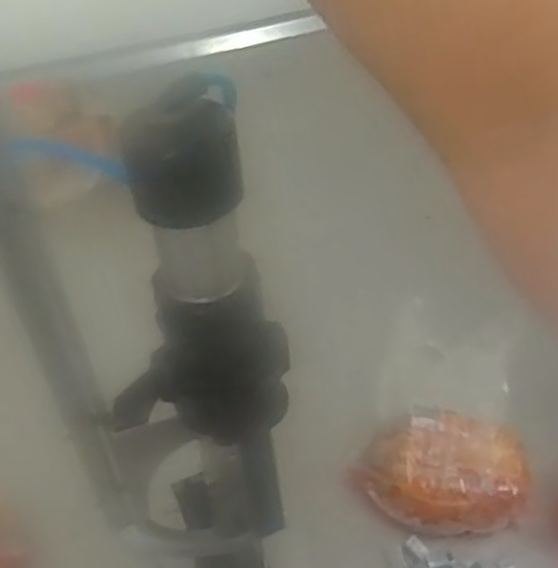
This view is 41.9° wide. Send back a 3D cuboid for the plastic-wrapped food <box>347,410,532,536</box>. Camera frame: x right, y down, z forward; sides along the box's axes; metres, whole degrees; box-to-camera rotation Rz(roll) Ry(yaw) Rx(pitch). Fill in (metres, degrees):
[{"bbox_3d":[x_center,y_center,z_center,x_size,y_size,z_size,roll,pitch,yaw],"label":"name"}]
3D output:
[{"bbox_3d":[0.167,0.201,0.766,0.175,0.082,0.104,8,49,8],"label":"plastic-wrapped food"}]

